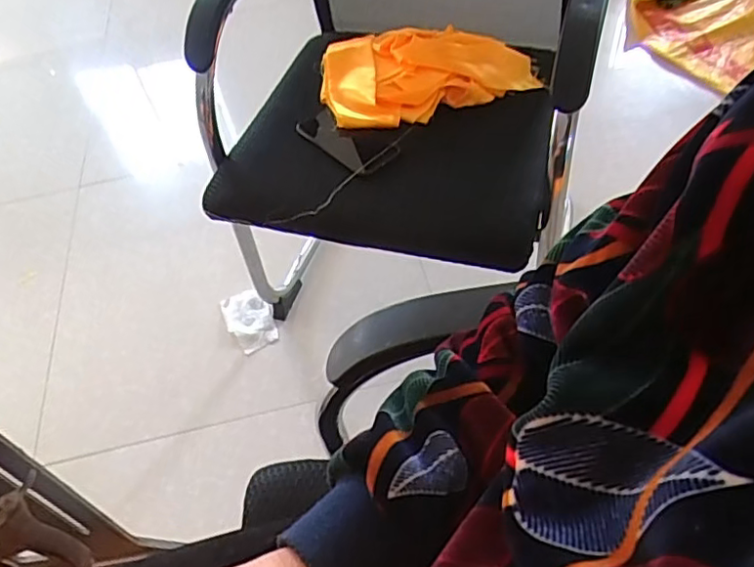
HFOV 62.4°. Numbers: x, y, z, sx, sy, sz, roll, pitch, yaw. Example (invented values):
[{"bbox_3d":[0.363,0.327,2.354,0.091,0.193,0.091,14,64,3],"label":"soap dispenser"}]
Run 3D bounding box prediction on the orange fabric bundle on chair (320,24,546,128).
[{"bbox_3d":[0.076,-0.351,0.994,0.323,0.068,0.208,-12,50,-1],"label":"orange fabric bundle on chair"}]

